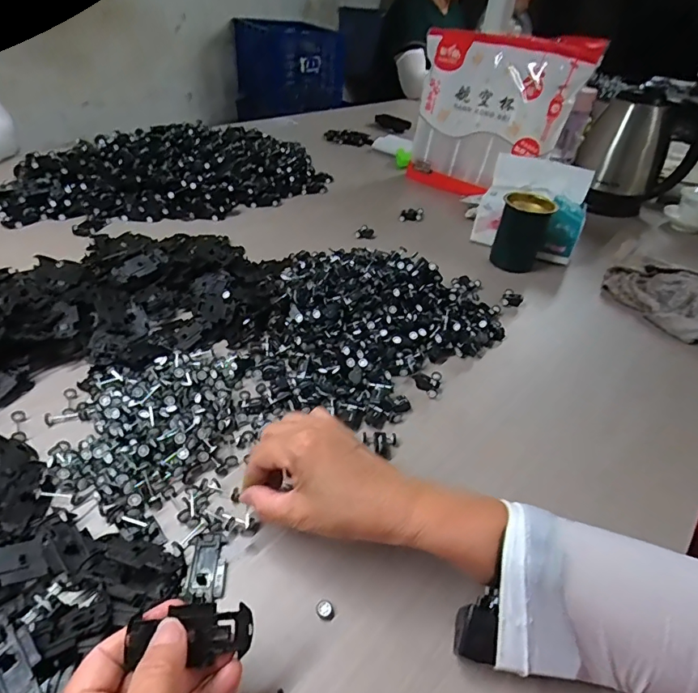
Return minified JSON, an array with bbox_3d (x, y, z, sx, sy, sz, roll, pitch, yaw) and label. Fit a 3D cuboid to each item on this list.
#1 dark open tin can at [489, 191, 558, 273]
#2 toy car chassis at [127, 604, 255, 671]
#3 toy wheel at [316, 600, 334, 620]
[{"bbox_3d":[0.265,-0.178,0.726,0.069,0.096,0.073,4,39,-3],"label":"dark open tin can"},{"bbox_3d":[-0.085,0.156,0.259,0.063,0.012,0.024,10,38,-15],"label":"toy car chassis"},{"bbox_3d":[-0.016,0.178,0.318,0.011,0.004,0.012,4,39,-3],"label":"toy wheel"}]

